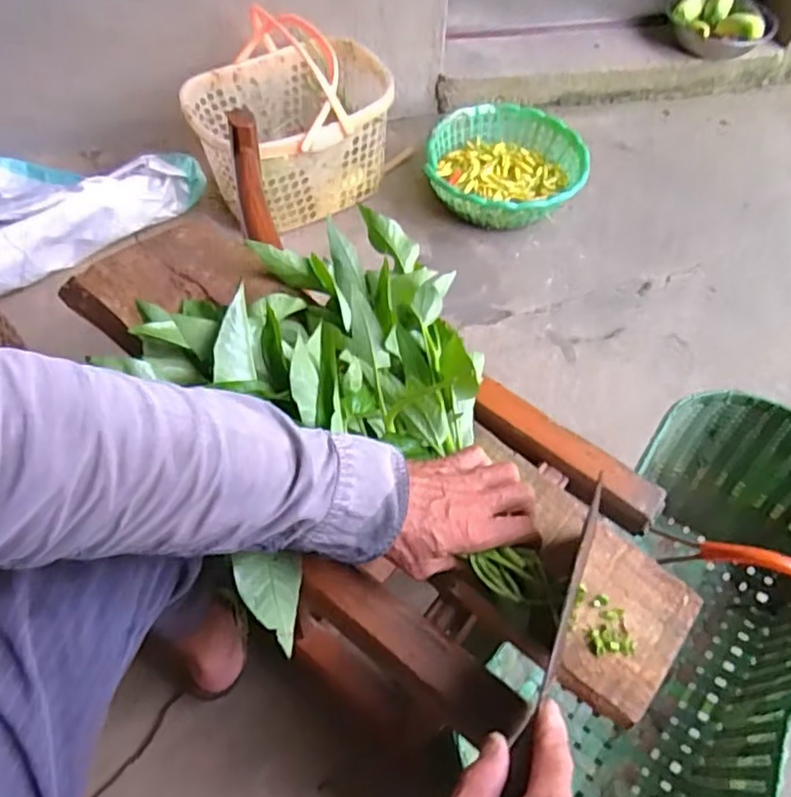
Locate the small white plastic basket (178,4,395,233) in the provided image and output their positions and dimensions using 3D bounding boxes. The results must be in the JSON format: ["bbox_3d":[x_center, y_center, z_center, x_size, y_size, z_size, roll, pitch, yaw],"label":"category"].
[{"bbox_3d":[-0.205,-0.559,1.316,0.381,0.269,0.332,-8,57,-8],"label":"small white plastic basket"}]

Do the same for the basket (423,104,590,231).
[{"bbox_3d":[0.244,-0.508,1.438,0.318,0.097,0.368,19,56,10],"label":"basket"}]

